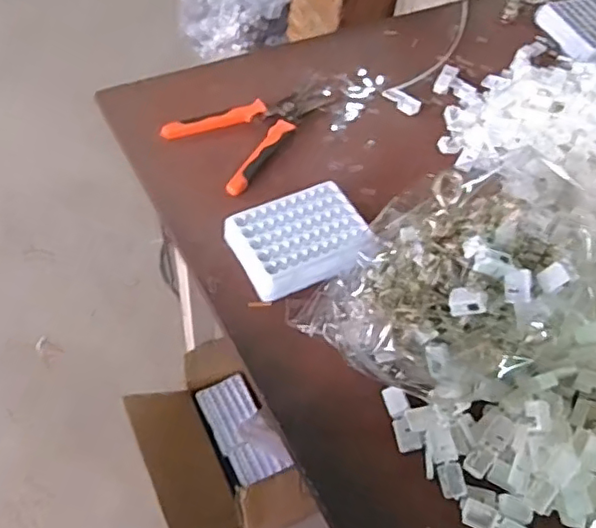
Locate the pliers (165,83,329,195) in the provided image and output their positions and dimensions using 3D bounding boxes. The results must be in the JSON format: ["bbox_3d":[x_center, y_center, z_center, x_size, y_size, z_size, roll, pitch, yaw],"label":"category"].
[{"bbox_3d":[-0.039,-0.163,0.712,0.201,0.023,0.130,-33,63,-26],"label":"pliers"}]

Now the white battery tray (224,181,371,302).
[{"bbox_3d":[0.002,-0.021,0.599,0.132,0.039,0.105,-22,59,-20],"label":"white battery tray"}]

